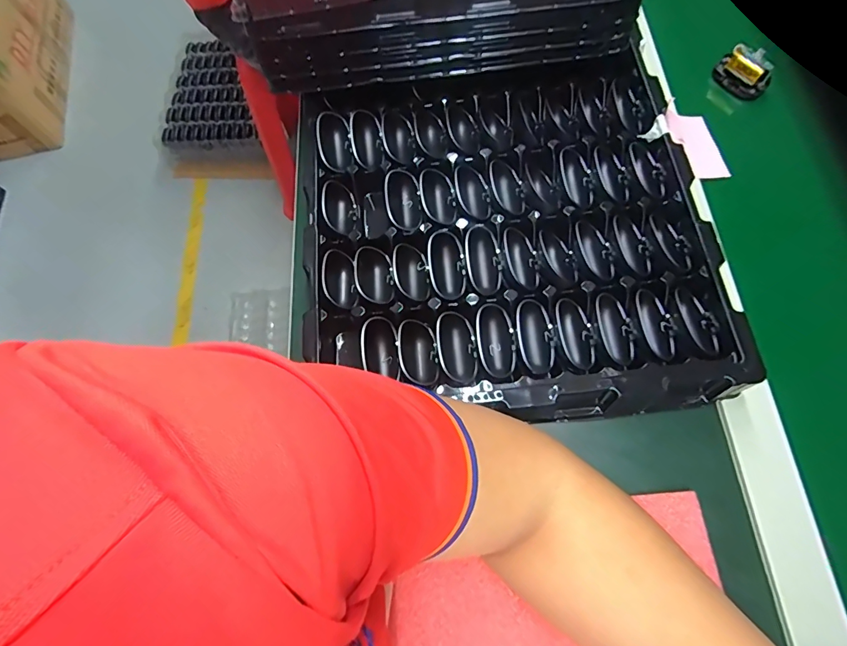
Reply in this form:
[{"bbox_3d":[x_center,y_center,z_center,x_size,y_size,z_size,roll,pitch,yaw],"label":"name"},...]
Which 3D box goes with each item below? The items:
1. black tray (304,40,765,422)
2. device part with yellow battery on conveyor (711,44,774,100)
[{"bbox_3d":[0.060,-0.080,0.383,0.345,0.048,0.323,-5,70,2],"label":"black tray"},{"bbox_3d":[0.326,-0.254,0.445,0.053,0.032,0.023,41,77,16],"label":"device part with yellow battery on conveyor"}]

